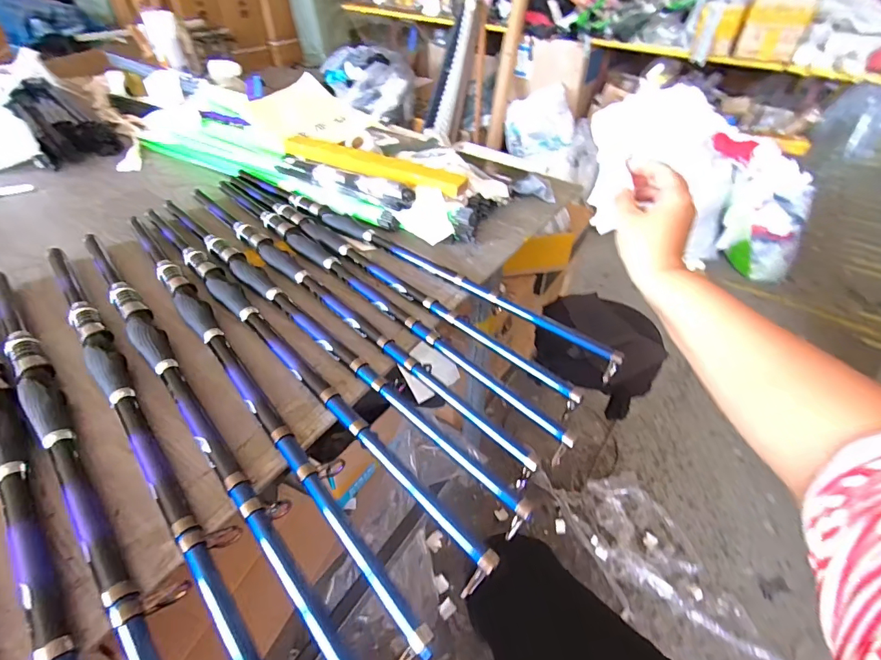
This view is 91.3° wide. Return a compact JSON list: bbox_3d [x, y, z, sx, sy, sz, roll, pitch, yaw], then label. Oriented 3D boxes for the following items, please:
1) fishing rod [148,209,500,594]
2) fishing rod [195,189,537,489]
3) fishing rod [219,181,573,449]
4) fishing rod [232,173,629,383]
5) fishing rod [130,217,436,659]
[{"bbox_3d":[-0.205,0.002,0.508,0.033,0.037,0.673,-33,53,-32],"label":"fishing rod"},{"bbox_3d":[-0.163,-0.053,0.564,0.671,0.035,0.034,33,52,31],"label":"fishing rod"},{"bbox_3d":[-0.137,-0.080,0.593,0.655,0.036,0.036,32,52,31],"label":"fishing rod"},{"bbox_3d":[-0.081,-0.119,0.636,0.715,0.041,0.049,27,49,28],"label":"fishing rod"},{"bbox_3d":[-0.236,0.028,0.477,0.030,0.035,0.669,-30,52,-30],"label":"fishing rod"}]

